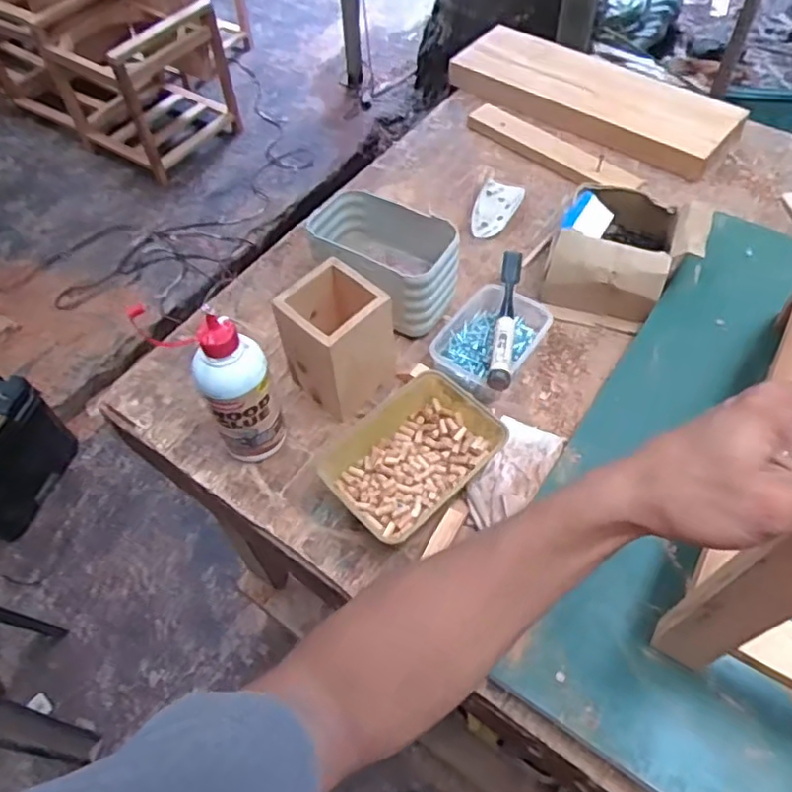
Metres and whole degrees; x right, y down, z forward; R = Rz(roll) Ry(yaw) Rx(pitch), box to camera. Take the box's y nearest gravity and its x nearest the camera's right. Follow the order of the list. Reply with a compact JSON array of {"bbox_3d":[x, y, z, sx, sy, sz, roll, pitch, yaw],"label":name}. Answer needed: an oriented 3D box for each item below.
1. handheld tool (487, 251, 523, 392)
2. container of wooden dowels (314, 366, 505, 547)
[{"bbox_3d":[0.129,-0.096,0.739,0.023,0.026,0.211,8,57,8],"label":"handheld tool"},{"bbox_3d":[0.019,0.070,0.657,0.170,0.067,0.120,-38,62,-21],"label":"container of wooden dowels"}]

